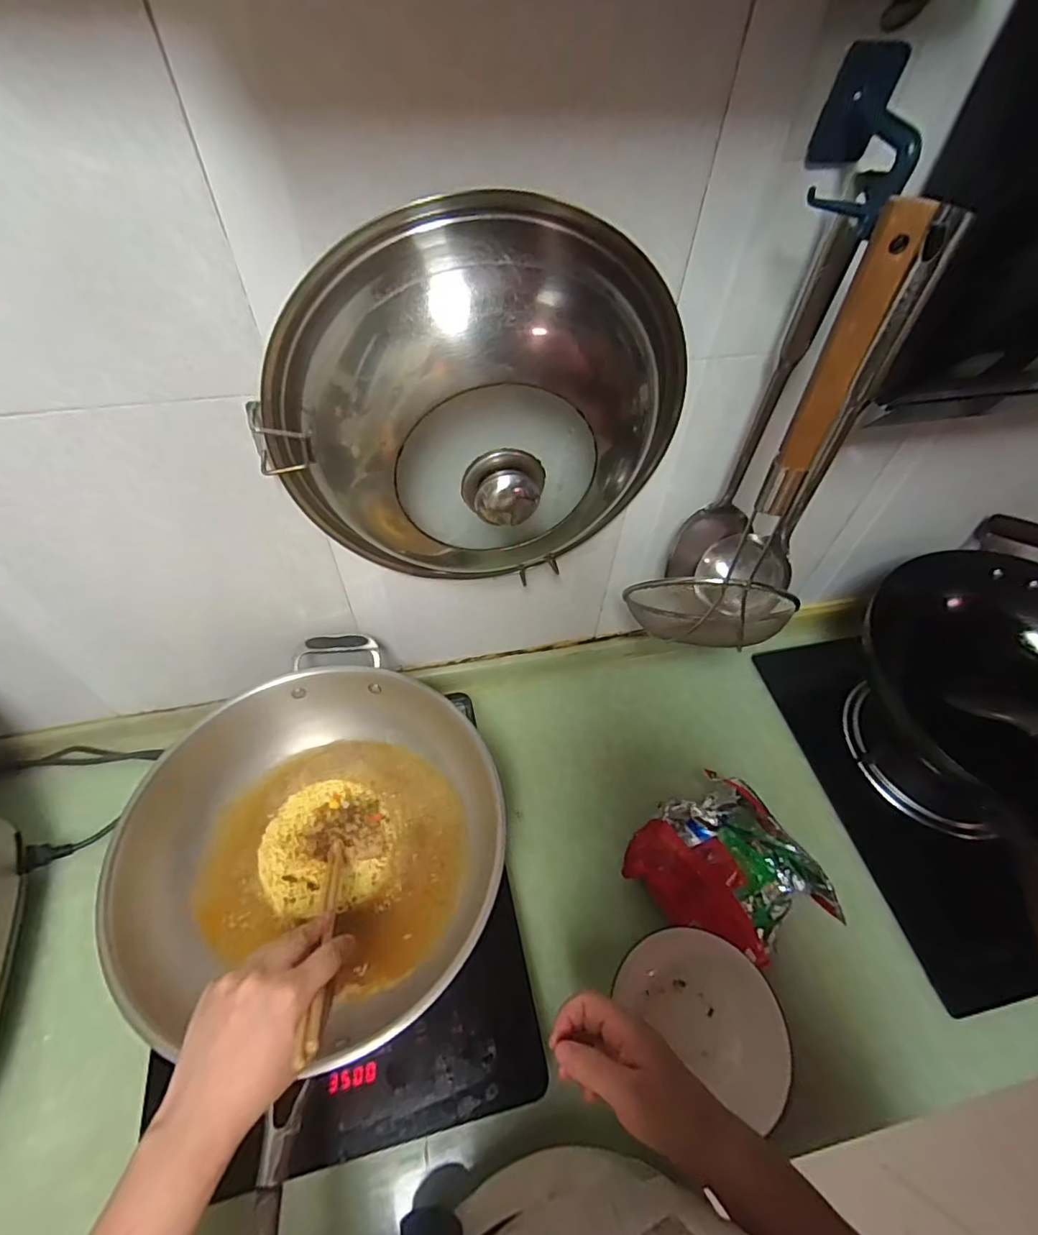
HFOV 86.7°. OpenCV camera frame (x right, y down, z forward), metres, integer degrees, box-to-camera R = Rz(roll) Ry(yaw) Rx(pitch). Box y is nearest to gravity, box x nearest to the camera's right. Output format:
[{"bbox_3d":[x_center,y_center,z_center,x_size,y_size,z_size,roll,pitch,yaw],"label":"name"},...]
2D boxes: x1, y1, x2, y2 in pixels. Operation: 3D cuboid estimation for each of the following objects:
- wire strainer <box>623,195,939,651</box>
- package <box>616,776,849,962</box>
[{"bbox_3d":[0.200,-0.104,0.448,0.133,0.385,0.087,-9,53,-10],"label":"wire strainer"},{"bbox_3d":[0.217,0.263,0.575,0.149,0.098,0.168,-31,60,-24],"label":"package"}]

